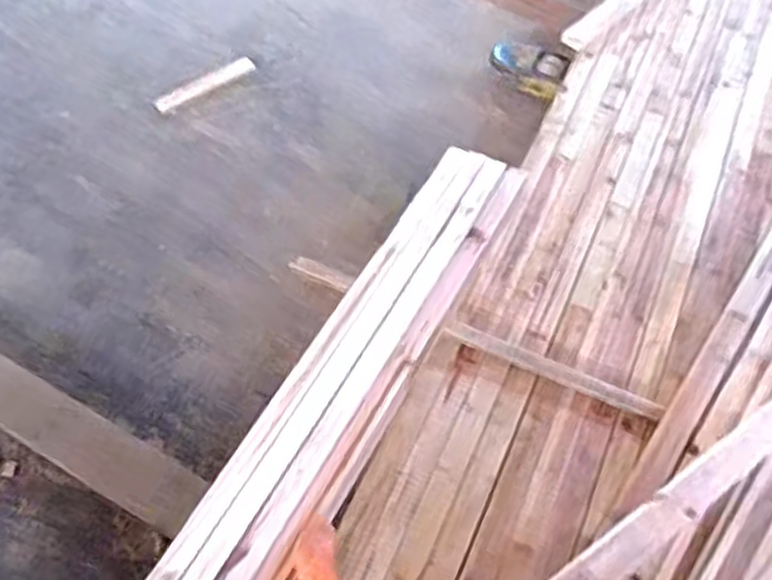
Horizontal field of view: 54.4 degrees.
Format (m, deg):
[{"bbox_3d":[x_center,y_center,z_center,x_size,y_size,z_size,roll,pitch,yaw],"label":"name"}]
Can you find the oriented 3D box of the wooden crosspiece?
[{"bbox_3d":[0.132,0.068,1.124,0.562,0.014,0.034,22,60,15],"label":"wooden crosspiece"}]

